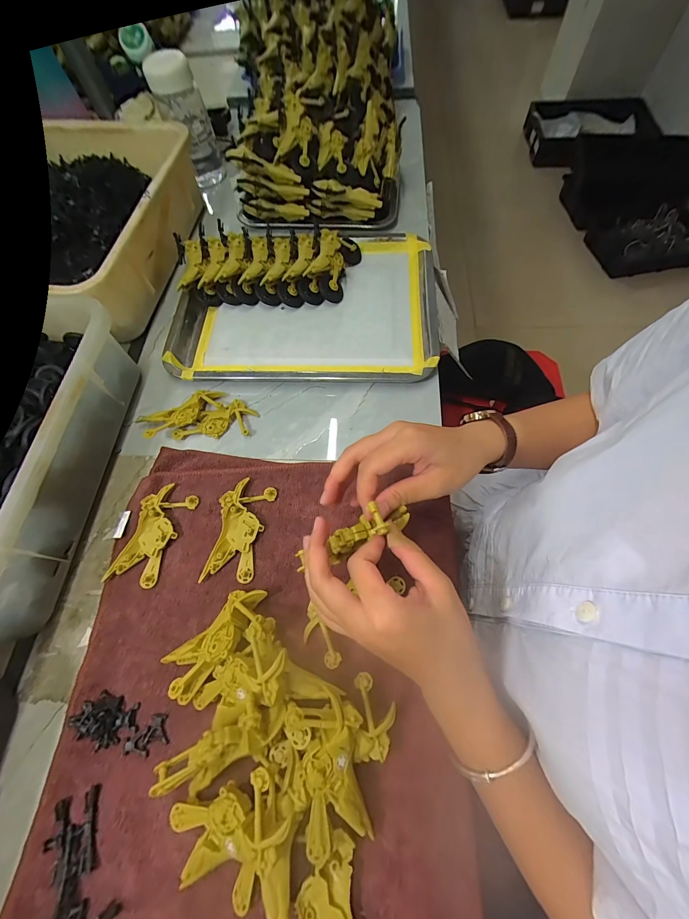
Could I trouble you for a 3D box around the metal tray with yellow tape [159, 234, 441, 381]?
[{"bbox_3d":[-0.051,-0.207,0.459,0.346,0.024,0.240,0,67,0],"label":"metal tray with yellow tape"}]

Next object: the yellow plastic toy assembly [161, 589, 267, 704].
[{"bbox_3d":[-0.108,0.156,0.293,0.101,0.037,0.048,-42,73,-16],"label":"yellow plastic toy assembly"}]

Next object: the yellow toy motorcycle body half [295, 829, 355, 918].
[{"bbox_3d":[-0.008,0.314,0.230,0.045,0.012,0.083,-10,67,-5],"label":"yellow toy motorcycle body half"}]

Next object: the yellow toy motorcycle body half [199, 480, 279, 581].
[{"bbox_3d":[-0.107,0.074,0.342,0.048,0.009,0.102,10,67,4],"label":"yellow toy motorcycle body half"}]

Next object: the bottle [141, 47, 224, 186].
[{"bbox_3d":[-0.245,-0.528,0.528,0.064,0.153,0.078,-39,46,-15],"label":"bottle"}]

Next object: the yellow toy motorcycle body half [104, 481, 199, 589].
[{"bbox_3d":[-0.197,0.076,0.347,0.050,0.008,0.098,19,68,8],"label":"yellow toy motorcycle body half"}]

